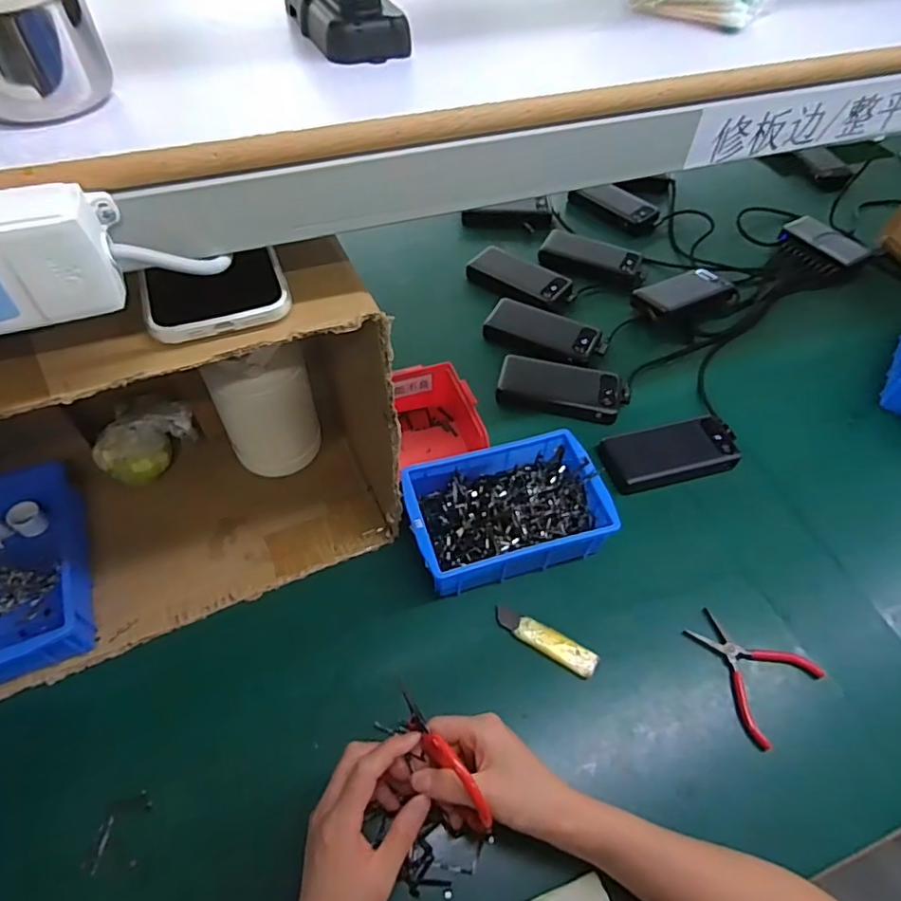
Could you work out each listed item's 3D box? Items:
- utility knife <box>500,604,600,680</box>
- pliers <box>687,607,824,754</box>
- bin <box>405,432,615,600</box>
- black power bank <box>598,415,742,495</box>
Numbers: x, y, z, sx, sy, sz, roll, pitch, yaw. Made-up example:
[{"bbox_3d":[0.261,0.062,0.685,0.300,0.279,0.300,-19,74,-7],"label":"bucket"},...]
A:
[{"bbox_3d":[0.094,0.187,0.567,0.105,0.008,0.025,27,57,17],"label":"utility knife"},{"bbox_3d":[0.286,0.209,0.559,0.101,0.007,0.112,-36,62,-25],"label":"pliers"},{"bbox_3d":[0.057,0.063,0.619,0.199,0.063,0.137,-13,55,-12],"label":"bin"},{"bbox_3d":[0.271,0.001,0.690,0.162,0.031,0.072,-11,55,-10],"label":"black power bank"}]

